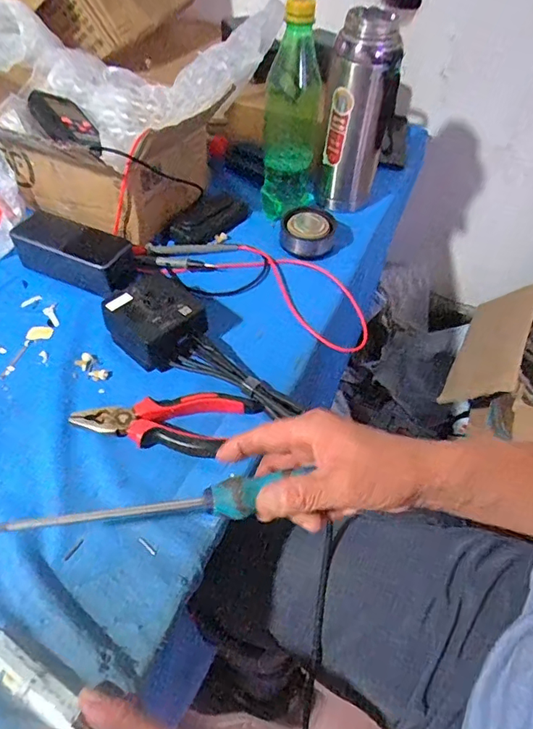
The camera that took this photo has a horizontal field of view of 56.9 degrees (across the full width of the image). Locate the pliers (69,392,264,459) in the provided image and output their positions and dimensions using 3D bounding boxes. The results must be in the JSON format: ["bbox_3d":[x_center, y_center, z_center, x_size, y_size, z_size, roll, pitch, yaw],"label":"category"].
[{"bbox_3d":[-0.087,0.045,0.436,0.153,0.020,0.063,8,52,4],"label":"pliers"}]

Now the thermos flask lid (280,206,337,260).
[{"bbox_3d":[0.052,-0.166,0.607,0.067,0.036,0.064,7,52,3],"label":"thermos flask lid"}]

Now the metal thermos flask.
[{"bbox_3d":[0.113,-0.302,0.608,0.084,0.210,0.063,12,50,6],"label":"metal thermos flask"}]

